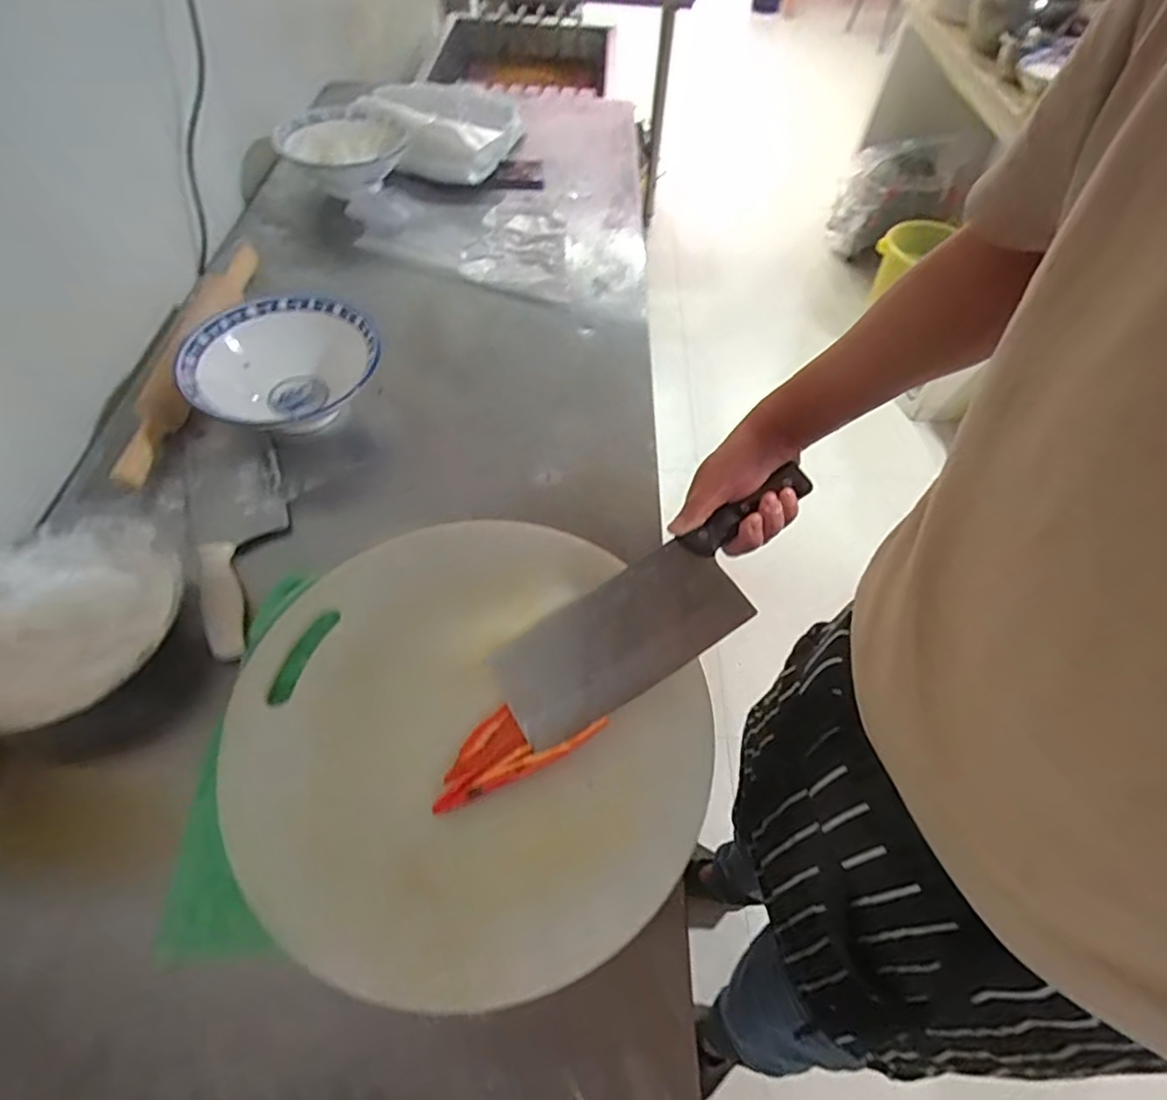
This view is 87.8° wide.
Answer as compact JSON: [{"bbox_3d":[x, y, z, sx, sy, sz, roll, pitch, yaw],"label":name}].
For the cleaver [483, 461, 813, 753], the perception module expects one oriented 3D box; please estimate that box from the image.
[{"bbox_3d":[0.070,0.040,0.497,0.304,0.019,0.095,-36,61,-5],"label":"cleaver"}]

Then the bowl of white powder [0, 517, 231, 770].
[{"bbox_3d":[-0.415,0.076,0.511,0.178,0.093,0.178,1,56,-2],"label":"bowl of white powder"}]

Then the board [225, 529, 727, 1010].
[{"bbox_3d":[-0.094,0.130,0.475,0.335,0.037,0.362,2,53,-3],"label":"board"}]

